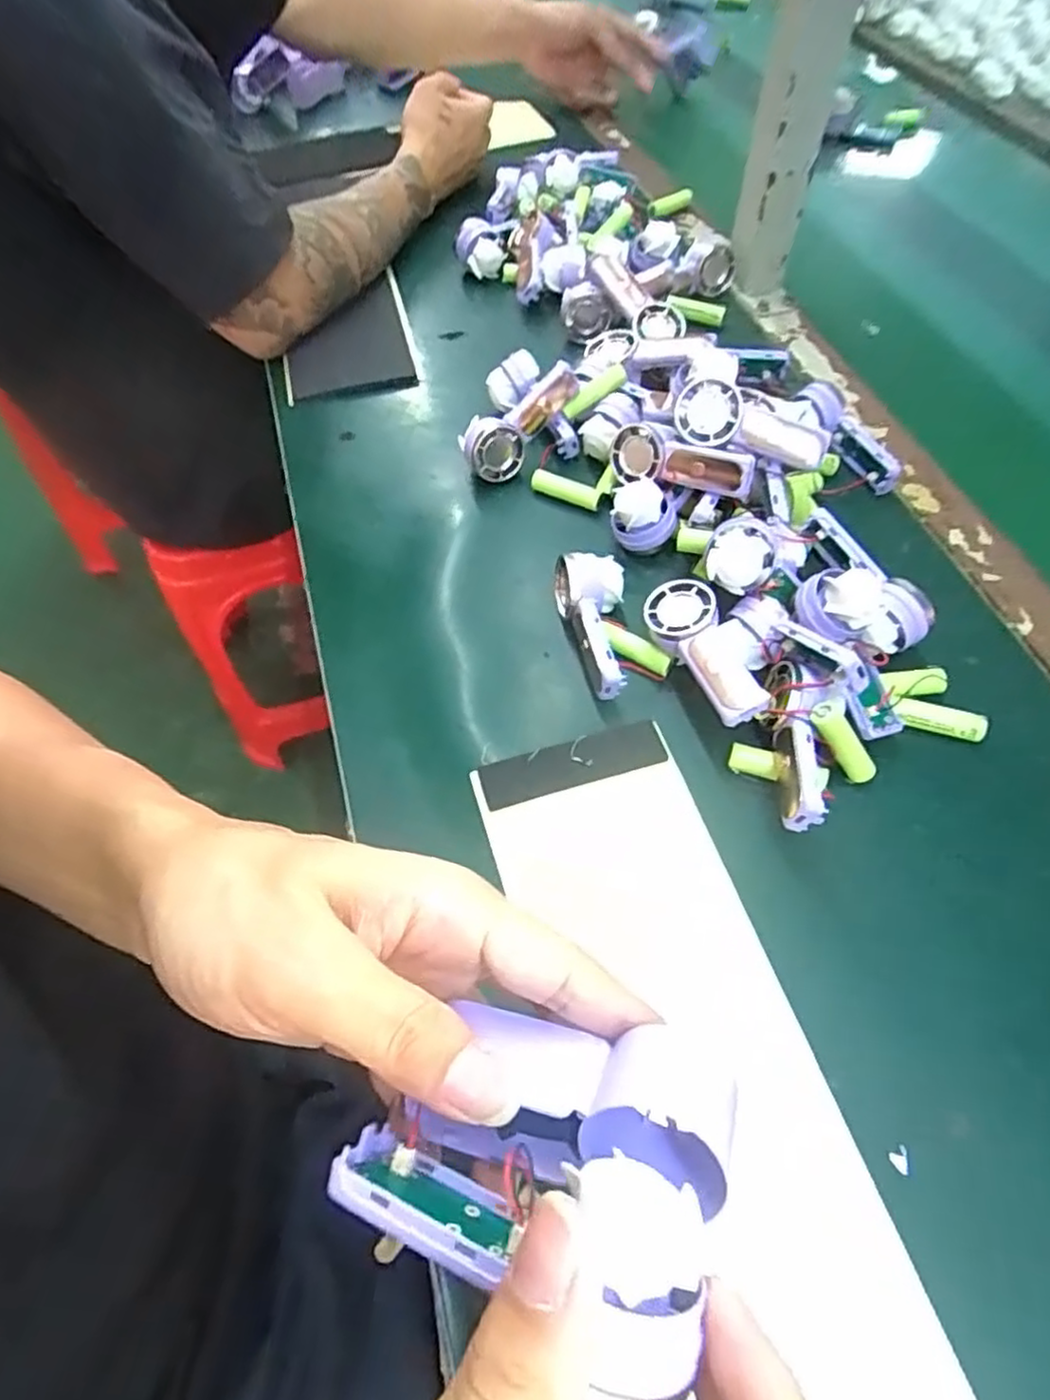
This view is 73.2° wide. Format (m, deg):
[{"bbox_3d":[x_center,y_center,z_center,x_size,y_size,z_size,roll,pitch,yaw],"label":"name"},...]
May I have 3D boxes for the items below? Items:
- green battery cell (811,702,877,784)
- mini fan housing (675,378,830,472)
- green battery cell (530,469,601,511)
[{"bbox_3d":[0.164,0.024,0.362,0.052,0.011,0.014,50,65,-21],"label":"green battery cell"},{"bbox_3d":[0.135,-0.162,0.422,0.090,0.026,0.027,22,61,2],"label":"mini fan housing"},{"bbox_3d":[0.028,-0.142,0.482,0.051,0.014,0.011,25,63,17],"label":"green battery cell"}]

